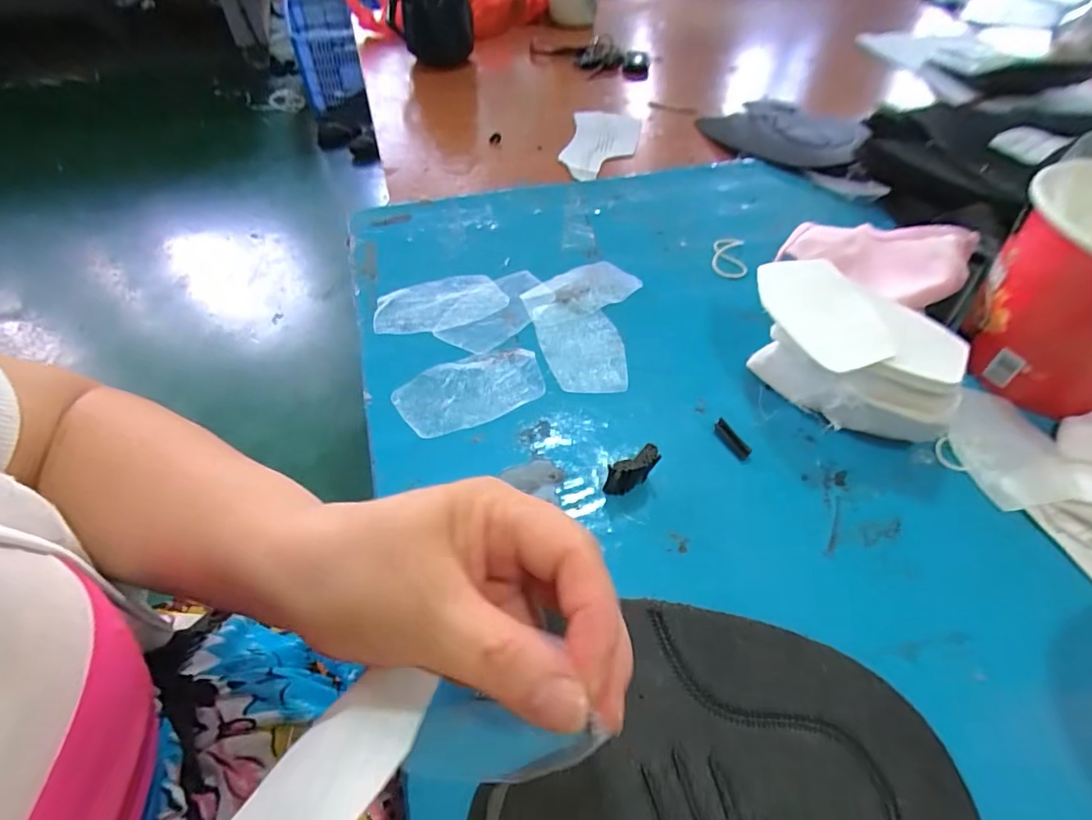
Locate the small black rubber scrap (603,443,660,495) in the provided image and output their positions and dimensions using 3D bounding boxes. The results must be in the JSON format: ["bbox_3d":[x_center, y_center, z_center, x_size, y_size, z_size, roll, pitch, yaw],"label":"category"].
[{"bbox_3d":[0.046,0.032,0.285,0.030,0.024,0.009,-25,55,-20],"label":"small black rubber scrap"}]

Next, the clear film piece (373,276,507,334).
[{"bbox_3d":[-0.078,-0.078,0.389,0.093,0.005,0.054,-17,53,-14],"label":"clear film piece"}]

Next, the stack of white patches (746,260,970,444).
[{"bbox_3d":[0.171,-0.031,0.314,0.073,0.062,0.127,-36,59,-26],"label":"stack of white patches"}]

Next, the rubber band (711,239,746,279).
[{"bbox_3d":[0.146,-0.122,0.424,0.026,0.010,0.046,9,51,7],"label":"rubber band"}]

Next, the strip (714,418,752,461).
[{"bbox_3d":[0.108,0.016,0.310,0.006,0.009,0.026,-26,55,-21],"label":"strip"}]

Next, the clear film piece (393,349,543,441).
[{"bbox_3d":[-0.047,-0.014,0.335,0.090,0.004,0.053,-21,54,-17],"label":"clear film piece"}]

